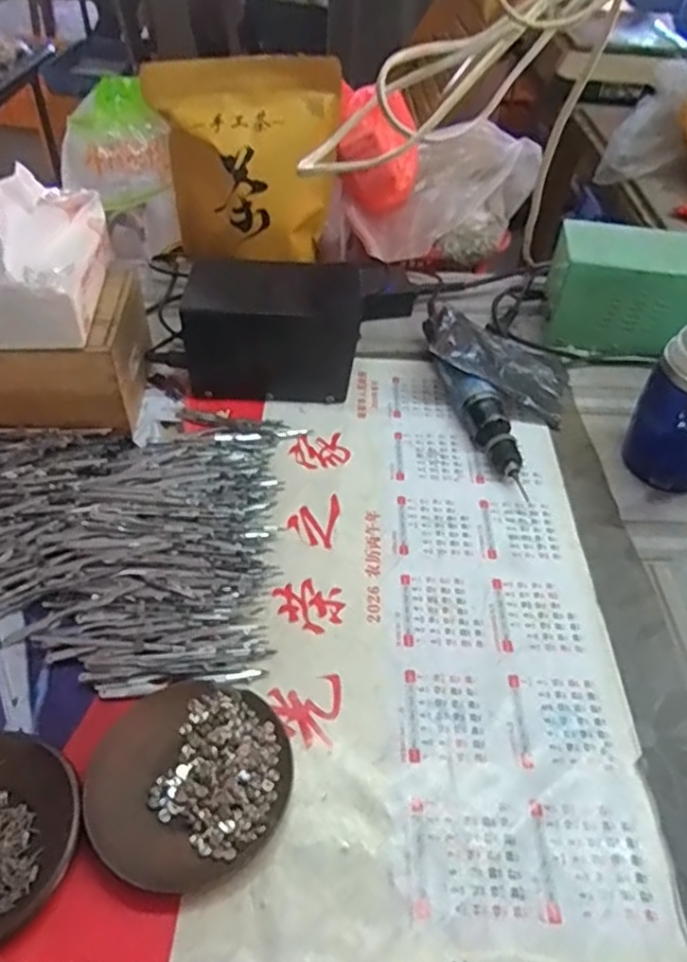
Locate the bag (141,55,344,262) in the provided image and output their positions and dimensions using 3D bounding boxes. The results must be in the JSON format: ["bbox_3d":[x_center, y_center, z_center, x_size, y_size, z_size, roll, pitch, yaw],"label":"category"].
[{"bbox_3d":[-0.114,-0.366,0.761,0.210,0.206,0.072,-1,47,-3],"label":"bag"}]

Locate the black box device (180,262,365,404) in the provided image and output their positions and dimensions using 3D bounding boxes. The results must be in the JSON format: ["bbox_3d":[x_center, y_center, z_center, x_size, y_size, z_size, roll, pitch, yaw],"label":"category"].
[{"bbox_3d":[-0.065,-0.147,0.624,0.157,0.104,0.092,0,47,-3],"label":"black box device"}]

